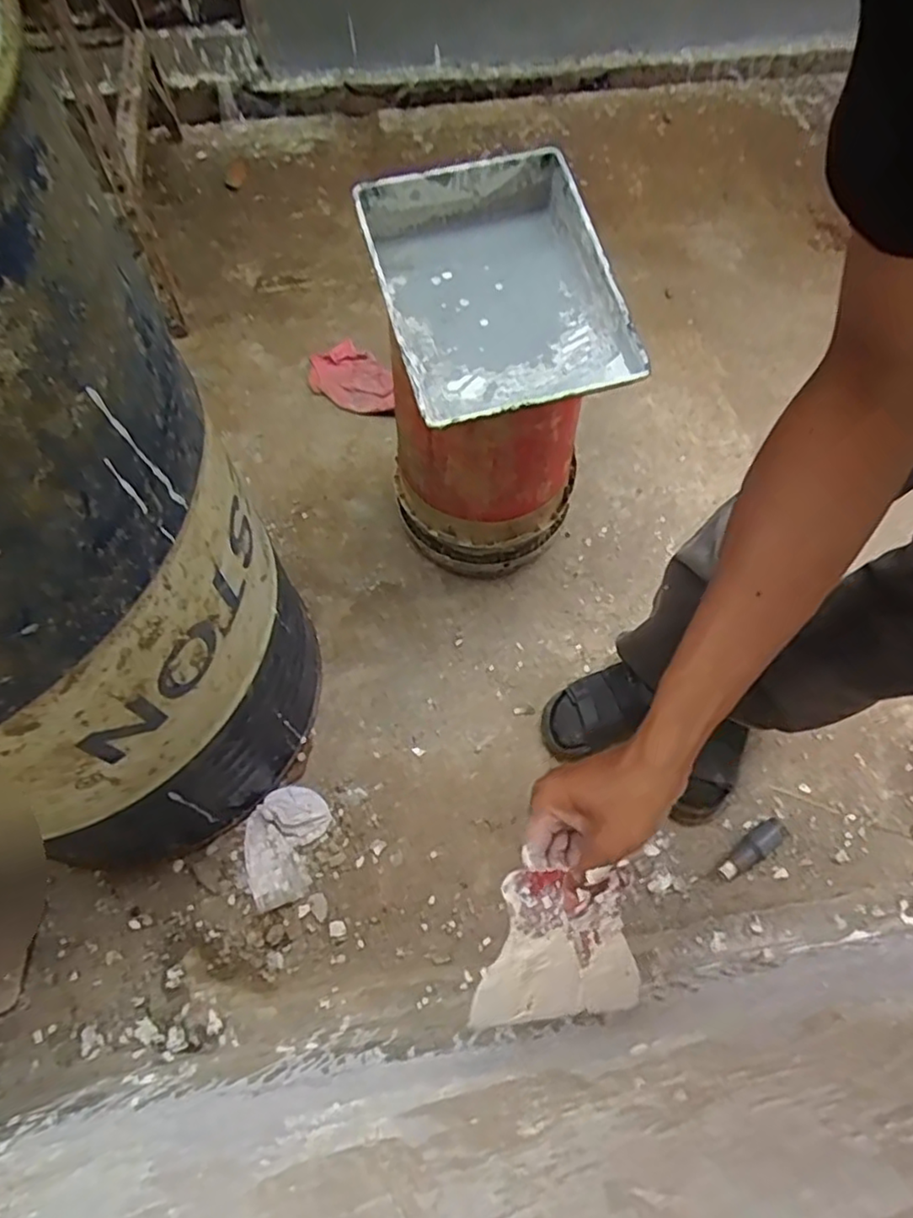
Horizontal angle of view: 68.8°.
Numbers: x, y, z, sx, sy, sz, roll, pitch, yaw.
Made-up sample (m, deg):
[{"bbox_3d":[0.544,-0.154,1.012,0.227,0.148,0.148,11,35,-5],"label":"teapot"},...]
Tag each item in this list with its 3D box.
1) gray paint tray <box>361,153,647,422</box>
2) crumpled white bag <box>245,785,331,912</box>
[{"bbox_3d":[0.049,-0.399,0.820,0.269,0.081,0.350,-15,66,-7],"label":"gray paint tray"},{"bbox_3d":[-0.261,0.353,0.999,0.107,0.024,0.171,11,66,5],"label":"crumpled white bag"}]

